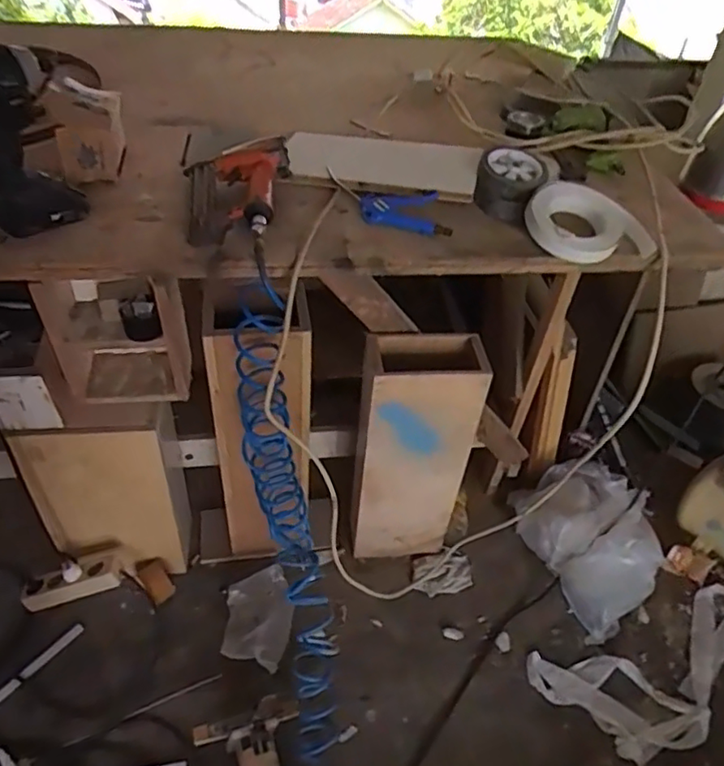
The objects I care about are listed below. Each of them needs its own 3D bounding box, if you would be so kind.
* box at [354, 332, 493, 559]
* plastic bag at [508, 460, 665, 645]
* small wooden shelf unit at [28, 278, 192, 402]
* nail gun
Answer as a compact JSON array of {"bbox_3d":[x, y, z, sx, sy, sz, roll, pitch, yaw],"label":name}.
[{"bbox_3d":[0.110,0.161,1.318,0.240,0.585,0.124,-2,44,-7],"label":"box"},{"bbox_3d":[0.559,0.373,1.479,0.287,0.149,0.399,-13,46,-19],"label":"plastic bag"},{"bbox_3d":[-0.400,-0.087,1.027,0.207,0.236,0.116,1,43,-5],"label":"small wooden shelf unit"},{"bbox_3d":[-0.203,-0.306,0.979,0.171,0.085,0.234,-2,44,-8],"label":"nail gun"}]

